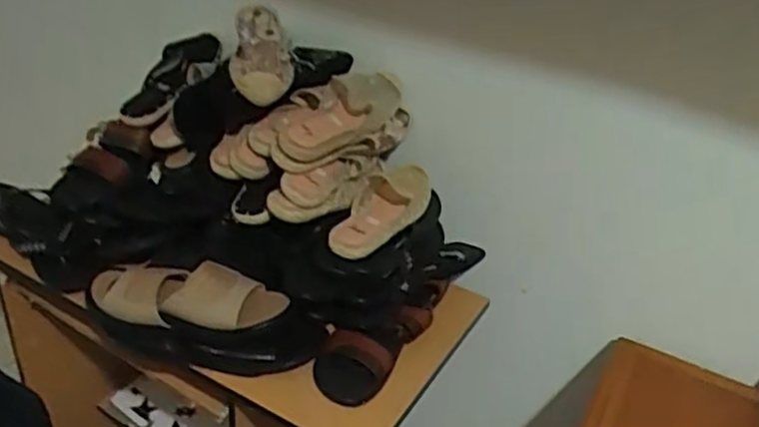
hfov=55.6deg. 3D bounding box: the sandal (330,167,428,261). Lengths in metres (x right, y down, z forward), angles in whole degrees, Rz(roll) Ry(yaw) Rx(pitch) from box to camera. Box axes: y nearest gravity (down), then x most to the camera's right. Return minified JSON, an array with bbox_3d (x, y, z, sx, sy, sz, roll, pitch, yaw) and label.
[{"bbox_3d":[0.004,-0.008,1.035,0.084,0.053,0.209,25,39,25],"label":"sandal"}]

